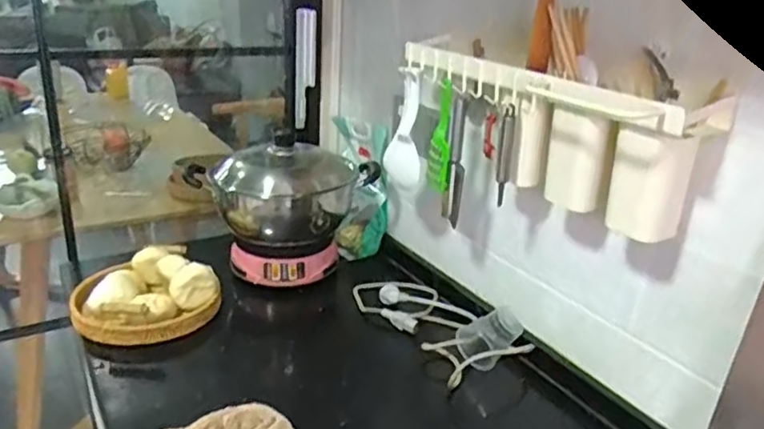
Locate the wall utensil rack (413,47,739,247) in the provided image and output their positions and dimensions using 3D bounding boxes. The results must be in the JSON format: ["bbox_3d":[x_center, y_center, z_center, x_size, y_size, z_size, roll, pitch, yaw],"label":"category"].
[{"bbox_3d":[0.196,-0.109,0.820,0.088,0.160,0.433,-11,25,-32],"label":"wall utensil rack"}]

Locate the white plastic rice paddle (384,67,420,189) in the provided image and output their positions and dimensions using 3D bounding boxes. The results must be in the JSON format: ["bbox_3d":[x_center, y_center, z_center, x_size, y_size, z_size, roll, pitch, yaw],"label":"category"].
[{"bbox_3d":[0.036,-0.131,0.983,0.031,0.180,0.059,-15,28,-39],"label":"white plastic rice paddle"}]

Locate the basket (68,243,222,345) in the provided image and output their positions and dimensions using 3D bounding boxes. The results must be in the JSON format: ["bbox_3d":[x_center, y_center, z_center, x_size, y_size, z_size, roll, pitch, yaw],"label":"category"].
[{"bbox_3d":[-0.383,0.125,1.009,0.184,0.080,0.187,20,27,36],"label":"basket"}]

